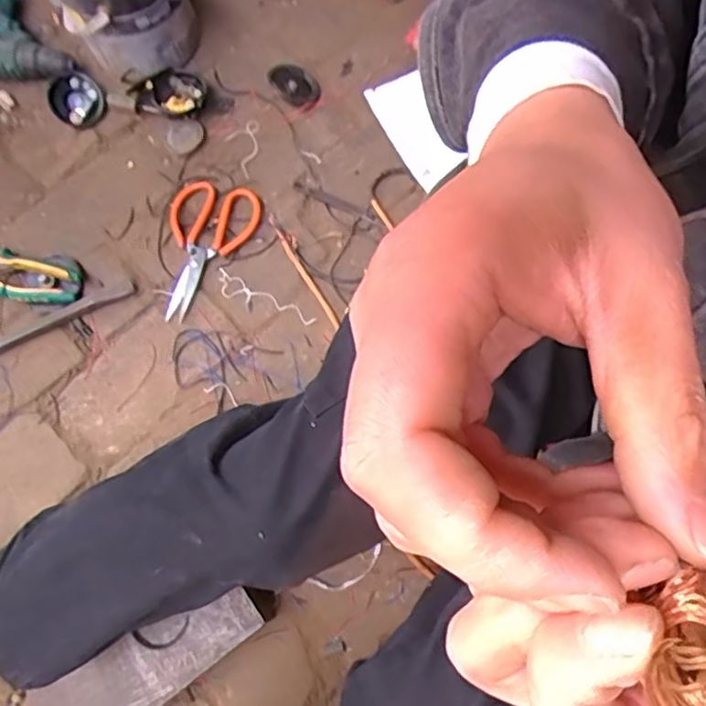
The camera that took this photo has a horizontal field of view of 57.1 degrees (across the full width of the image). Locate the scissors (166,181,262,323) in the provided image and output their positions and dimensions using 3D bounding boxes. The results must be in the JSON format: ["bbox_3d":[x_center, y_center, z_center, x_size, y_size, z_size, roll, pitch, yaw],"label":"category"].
[{"bbox_3d":[-0.193,-0.135,0.789,0.098,0.013,0.181,28,73,8],"label":"scissors"}]

